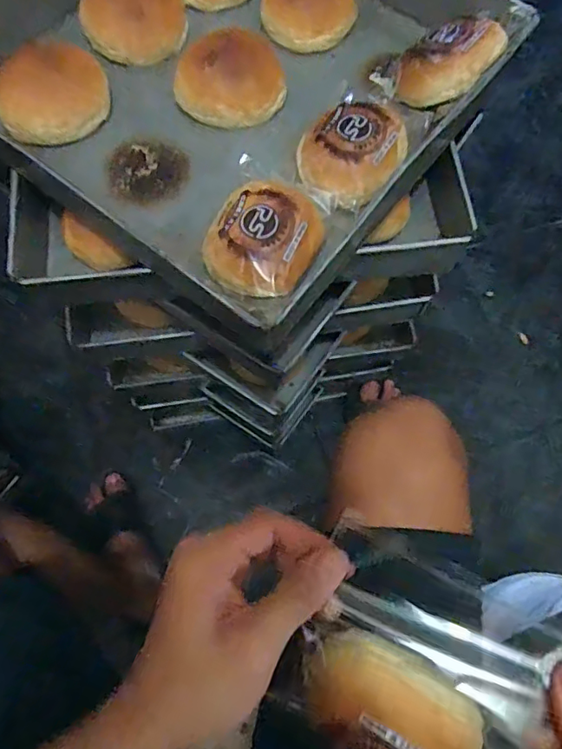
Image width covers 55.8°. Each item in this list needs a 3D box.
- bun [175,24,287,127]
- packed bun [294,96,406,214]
[{"bbox_3d":[-0.048,-0.275,0.491,0.104,0.036,0.084,1,71,0],"label":"bun"},{"bbox_3d":[0.057,-0.192,0.461,0.091,0.038,0.099,21,72,7],"label":"packed bun"}]

